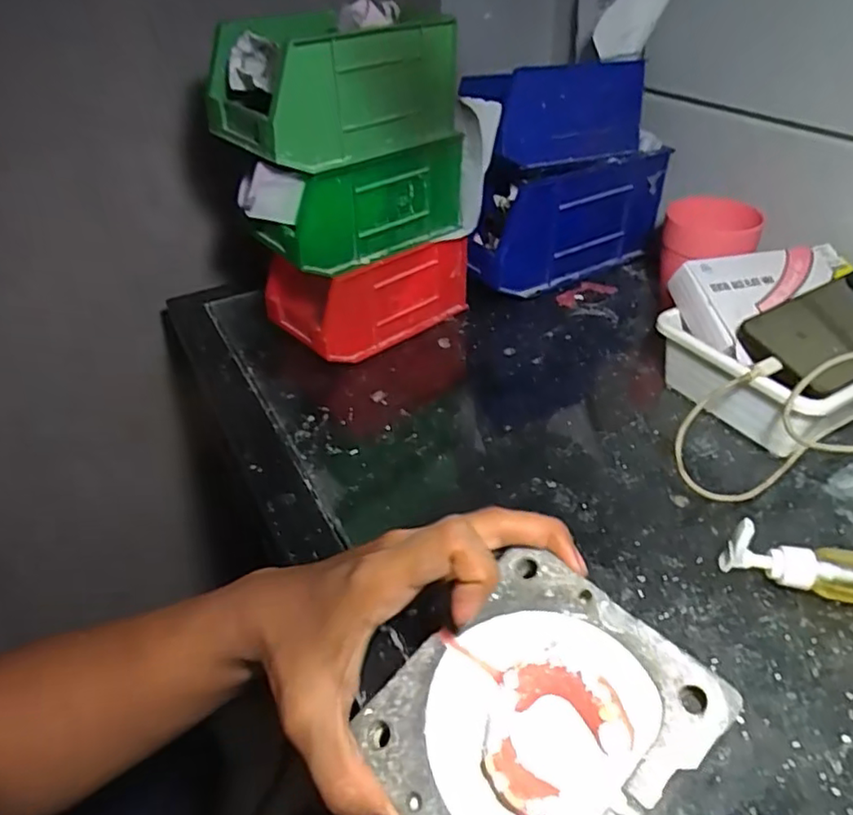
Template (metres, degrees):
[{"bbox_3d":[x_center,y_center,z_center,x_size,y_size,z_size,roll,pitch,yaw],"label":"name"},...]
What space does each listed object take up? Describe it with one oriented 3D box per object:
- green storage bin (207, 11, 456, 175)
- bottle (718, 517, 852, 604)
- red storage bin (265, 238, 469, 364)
[{"bbox_3d":[-0.069,-0.245,0.476,0.167,0.089,0.102,-33,48,-32],"label":"green storage bin"},{"bbox_3d":[0.234,0.090,0.354,0.117,0.043,0.025,8,41,15],"label":"bottle"},{"bbox_3d":[-0.054,-0.113,0.590,0.173,0.089,0.091,-27,45,-26],"label":"red storage bin"}]

